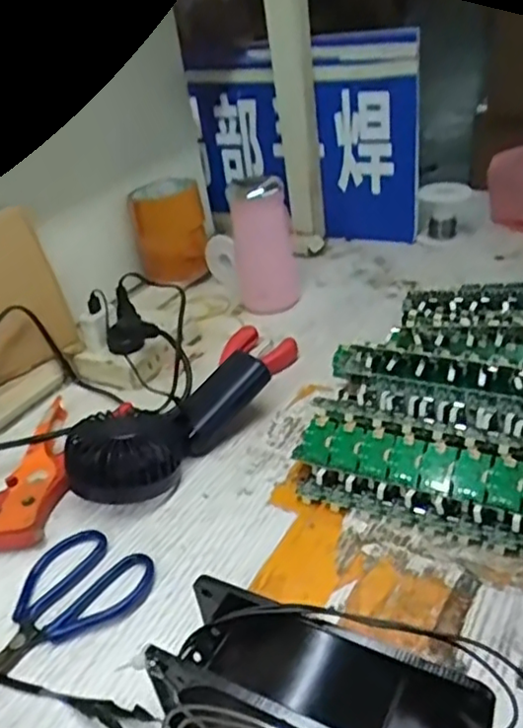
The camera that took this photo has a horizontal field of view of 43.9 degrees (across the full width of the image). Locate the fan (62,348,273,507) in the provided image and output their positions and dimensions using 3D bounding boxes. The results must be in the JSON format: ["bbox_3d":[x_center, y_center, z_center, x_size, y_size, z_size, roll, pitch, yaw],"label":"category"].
[{"bbox_3d":[-0.075,0.051,0.528,0.078,0.052,0.173,20,42,37],"label":"fan"}]

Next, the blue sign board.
[{"bbox_3d":[0.050,-0.275,0.837,0.313,0.259,0.027,11,37,28],"label":"blue sign board"}]

